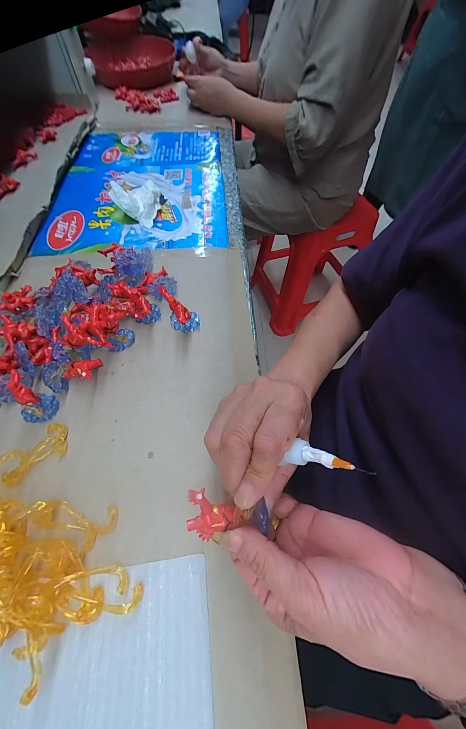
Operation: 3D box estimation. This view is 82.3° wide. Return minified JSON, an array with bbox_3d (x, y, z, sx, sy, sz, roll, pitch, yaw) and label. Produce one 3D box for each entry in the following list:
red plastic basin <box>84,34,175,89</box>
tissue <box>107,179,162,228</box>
[{"bbox_3d":[-0.285,-0.880,0.779,0.235,0.061,0.280,-12,61,-10],"label":"red plastic basin"},{"bbox_3d":[-0.160,-0.267,0.435,0.073,0.041,0.058,14,60,5],"label":"tissue"}]

